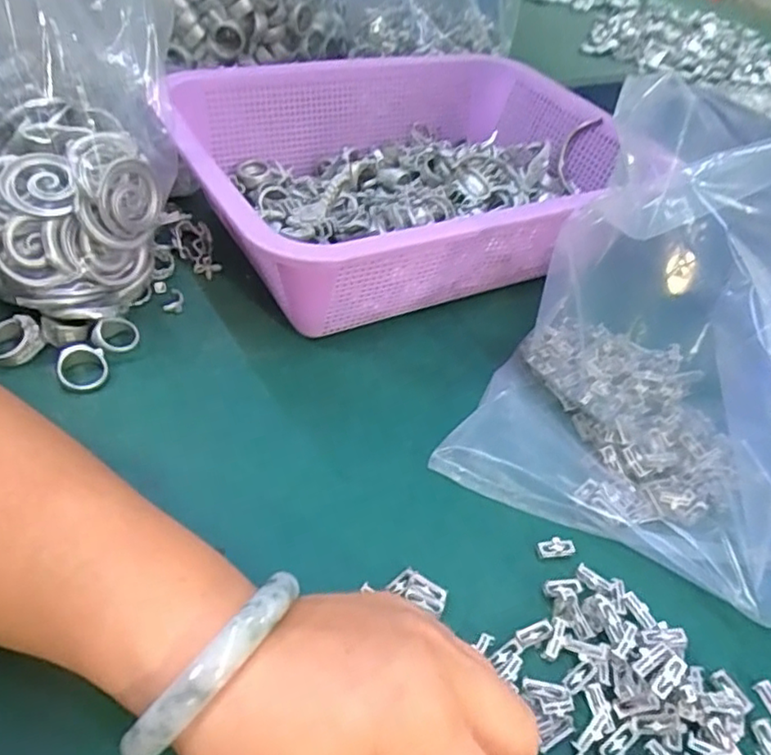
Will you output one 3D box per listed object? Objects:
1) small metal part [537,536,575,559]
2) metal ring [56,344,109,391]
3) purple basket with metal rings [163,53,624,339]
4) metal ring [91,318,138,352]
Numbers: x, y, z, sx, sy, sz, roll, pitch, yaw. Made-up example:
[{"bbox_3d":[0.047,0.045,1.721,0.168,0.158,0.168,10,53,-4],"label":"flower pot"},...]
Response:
[{"bbox_3d":[0.077,0.077,0.288,0.017,0.005,0.008,1,45,-9],"label":"small metal part"},{"bbox_3d":[-0.152,-0.005,0.321,0.026,0.006,0.026,13,59,-22],"label":"metal ring"},{"bbox_3d":[0.021,-0.138,0.434,0.316,0.084,0.220,-23,53,-29],"label":"purple basket with metal rings"},{"bbox_3d":[-0.142,-0.023,0.337,0.023,0.005,0.018,-8,86,-31],"label":"metal ring"}]

